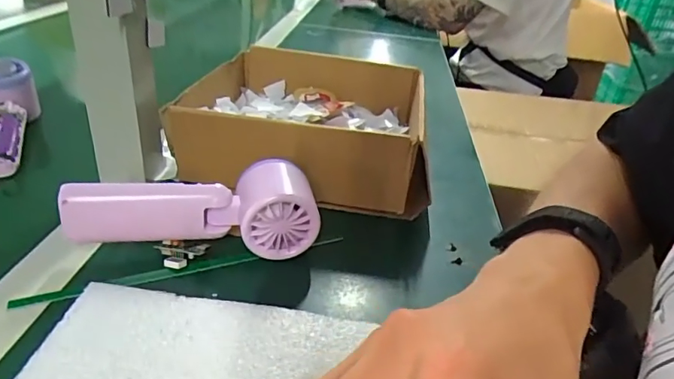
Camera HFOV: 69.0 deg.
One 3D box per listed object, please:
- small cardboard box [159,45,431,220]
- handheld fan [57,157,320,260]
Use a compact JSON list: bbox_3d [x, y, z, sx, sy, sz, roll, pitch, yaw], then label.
[{"bbox_3d":[-0.025,-0.076,0.493,0.221,0.068,0.222,9,31,3],"label":"small cardboard box"},{"bbox_3d":[-0.098,0.015,0.347,0.162,0.057,0.046,2,31,-9],"label":"handheld fan"}]

